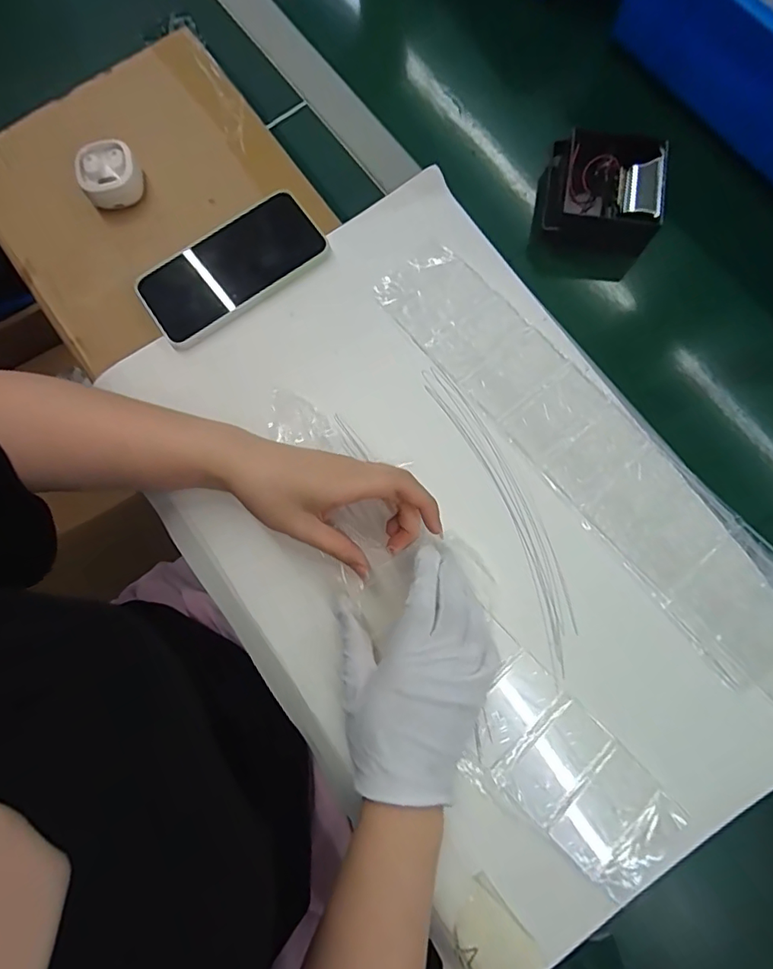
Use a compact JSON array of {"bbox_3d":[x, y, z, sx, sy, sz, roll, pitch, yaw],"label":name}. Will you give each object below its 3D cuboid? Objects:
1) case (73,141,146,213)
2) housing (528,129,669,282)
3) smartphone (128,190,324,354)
[{"bbox_3d":[-0.240,-0.268,0.442,0.052,0.033,0.050,-30,81,-5],"label":"case"},{"bbox_3d":[0.186,-0.246,0.454,0.096,0.074,0.094,10,81,4],"label":"housing"},{"bbox_3d":[-0.129,-0.181,0.421,0.154,0.015,0.077,-35,81,-6],"label":"smartphone"}]

